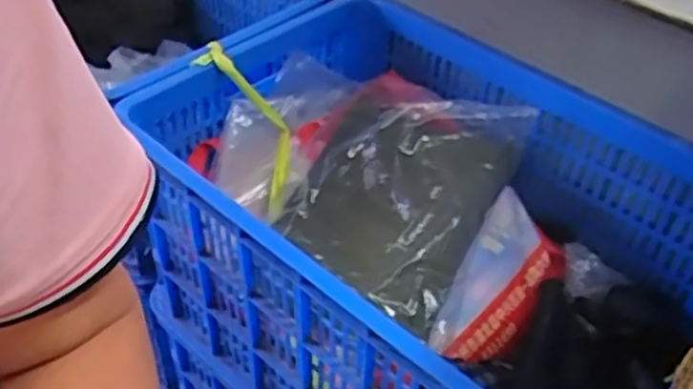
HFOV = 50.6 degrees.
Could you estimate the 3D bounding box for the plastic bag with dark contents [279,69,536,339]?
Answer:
[{"bbox_3d":[0.057,-0.019,0.863,0.230,0.098,0.292,23,46,20],"label":"plastic bag with dark contents"}]

